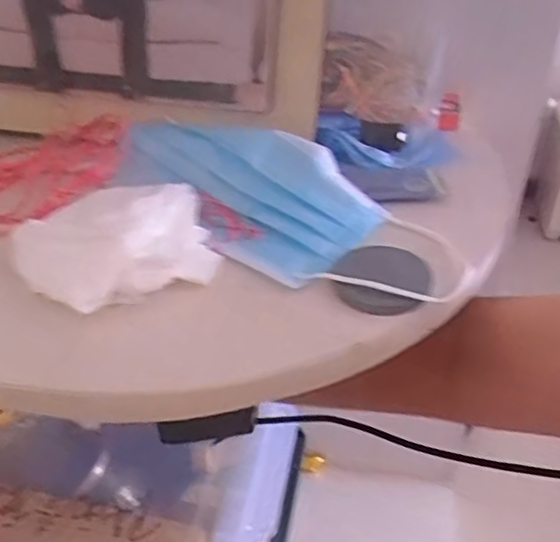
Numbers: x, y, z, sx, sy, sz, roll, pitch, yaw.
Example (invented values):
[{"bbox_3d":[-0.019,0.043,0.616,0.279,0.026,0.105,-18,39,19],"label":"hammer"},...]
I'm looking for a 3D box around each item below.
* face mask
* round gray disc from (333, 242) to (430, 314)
[{"bbox_3d":[-0.003,-0.042,0.334,0.221,0.035,0.084,26,44,32],"label":"face mask"},{"bbox_3d":[0.049,0.002,0.296,0.044,0.008,0.047,-1,36,1],"label":"round gray disc"}]

